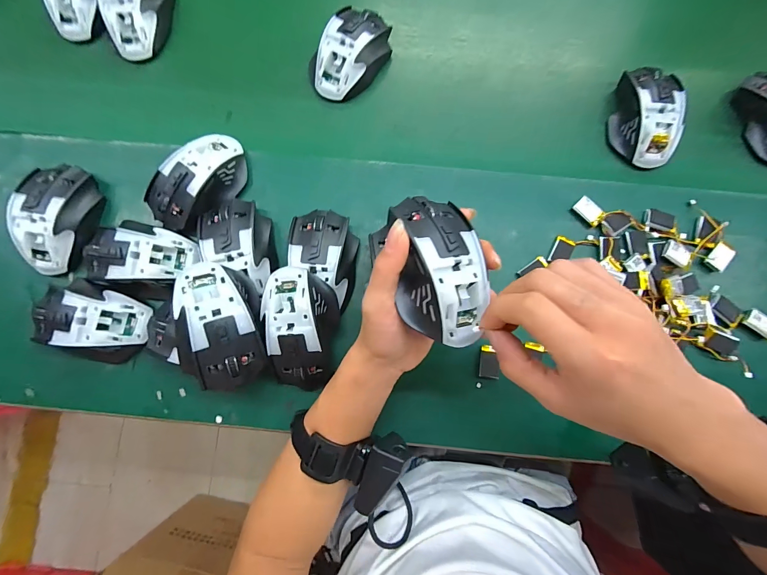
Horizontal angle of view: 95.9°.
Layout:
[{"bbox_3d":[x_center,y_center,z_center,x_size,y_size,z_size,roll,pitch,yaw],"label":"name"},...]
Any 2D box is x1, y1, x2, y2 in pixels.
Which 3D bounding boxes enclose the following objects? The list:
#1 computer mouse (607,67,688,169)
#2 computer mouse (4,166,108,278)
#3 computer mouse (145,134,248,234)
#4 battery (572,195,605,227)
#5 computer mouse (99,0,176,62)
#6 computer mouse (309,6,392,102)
[{"bbox_3d":[0.295,-0.192,0.388,0.069,0.039,0.110,5,82,0],"label":"computer mouse"},{"bbox_3d":[-0.344,-0.074,0.367,0.067,0.037,0.113,-1,82,-1],"label":"computer mouse"},{"bbox_3d":[-0.194,-0.111,0.370,0.066,0.041,0.113,44,84,5],"label":"computer mouse"},{"bbox_3d":[0.222,-0.082,0.373,0.018,0.008,0.031,-39,84,-6],"label":"battery"},{"bbox_3d":[-0.291,-0.329,0.410,0.066,0.032,0.106,3,82,0],"label":"computer mouse"},{"bbox_3d":[-0.037,-0.273,0.401,0.064,0.035,0.107,29,83,4],"label":"computer mouse"}]

